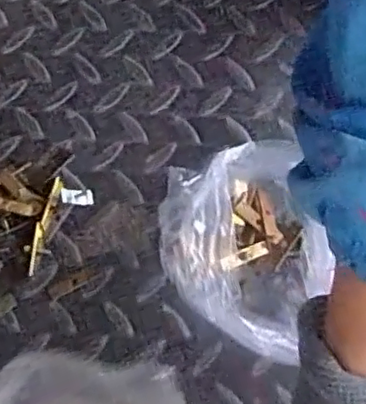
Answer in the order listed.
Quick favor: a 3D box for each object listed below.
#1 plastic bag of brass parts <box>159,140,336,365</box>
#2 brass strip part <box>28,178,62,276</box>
[{"bbox_3d":[0.041,0.029,0.425,0.106,0.063,0.142,-13,73,-3],"label":"plastic bag of brass parts"},{"bbox_3d":[-0.100,0.016,0.458,0.008,0.004,0.071,13,74,5],"label":"brass strip part"}]

